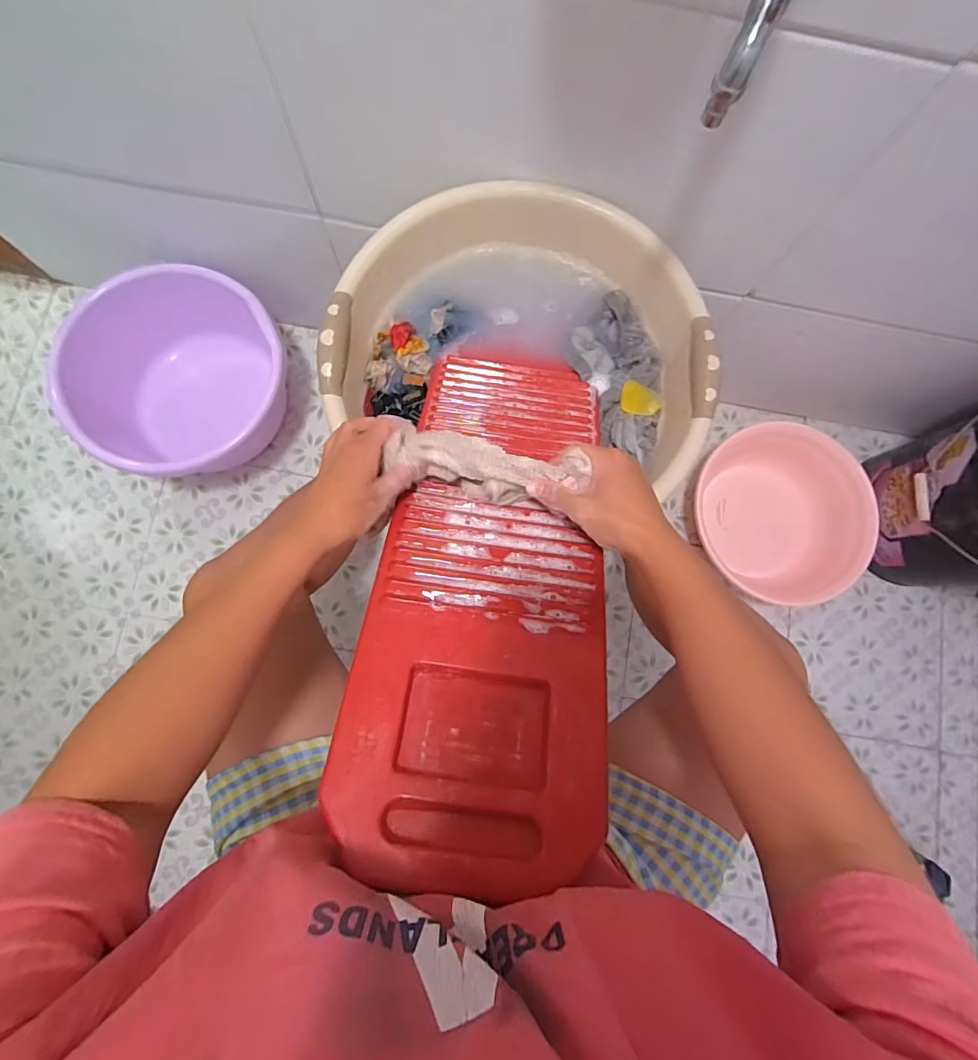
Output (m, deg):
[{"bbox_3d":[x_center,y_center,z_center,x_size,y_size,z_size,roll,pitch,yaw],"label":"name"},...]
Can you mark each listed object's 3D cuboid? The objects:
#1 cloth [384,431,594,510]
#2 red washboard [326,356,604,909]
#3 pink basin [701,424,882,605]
[{"bbox_3d":[-0.003,-0.054,0.429,0.164,0.051,0.052,10,87,4],"label":"cloth"},{"bbox_3d":[0.006,0.014,0.440,0.191,0.023,0.508,8,57,-2],"label":"red washboard"},{"bbox_3d":[0.535,-0.036,0.924,0.317,0.132,0.321,0,81,-2],"label":"pink basin"}]

